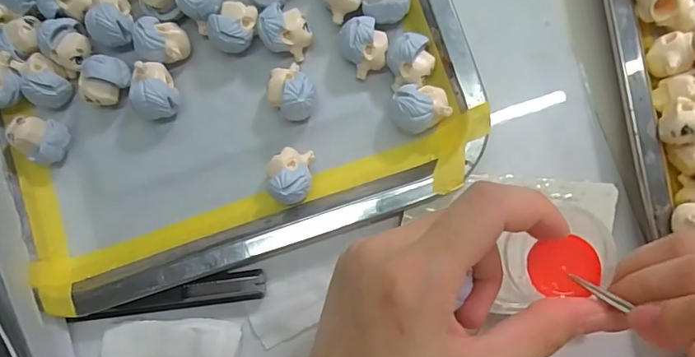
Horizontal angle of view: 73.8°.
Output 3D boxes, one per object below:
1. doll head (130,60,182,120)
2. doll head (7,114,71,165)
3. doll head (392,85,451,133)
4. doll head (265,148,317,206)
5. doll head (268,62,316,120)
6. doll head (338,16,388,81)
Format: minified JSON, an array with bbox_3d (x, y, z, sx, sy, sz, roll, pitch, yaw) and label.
[{"bbox_3d":[-0.098,-0.044,0.241,0.021,0.026,0.028,22,88,6],"label":"doll head"},{"bbox_3d":[-0.164,-0.020,0.248,0.023,0.021,0.024,10,87,5],"label":"doll head"},{"bbox_3d":[0.037,-0.035,0.236,0.029,0.022,0.023,-11,85,4],"label":"doll head"},{"bbox_3d":[-0.029,-0.001,0.237,0.021,0.022,0.027,0,86,5],"label":"doll head"},{"bbox_3d":[-0.028,-0.043,0.237,0.022,0.025,0.029,-40,84,1],"label":"doll head"},{"bbox_3d":[0.009,-0.068,0.238,0.022,0.021,0.026,-33,84,2],"label":"doll head"}]

